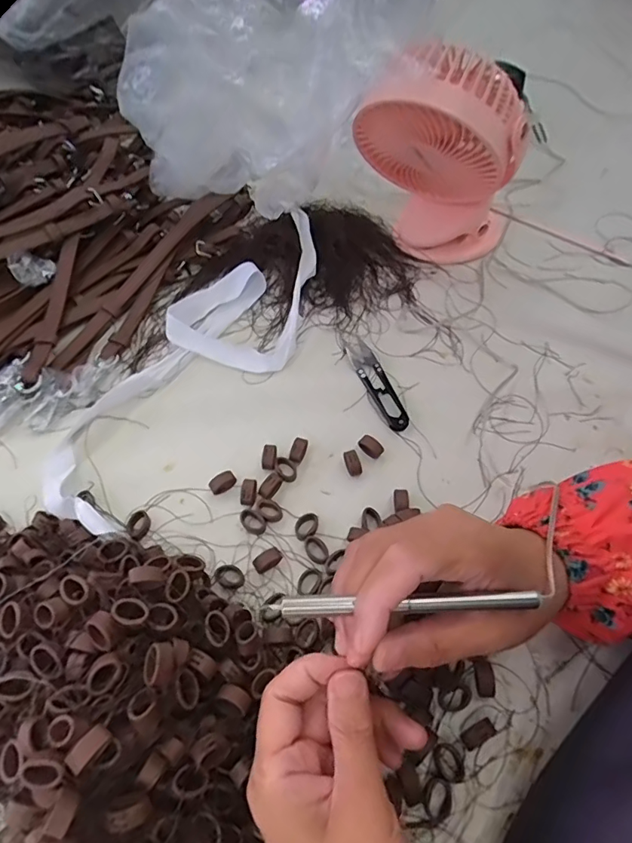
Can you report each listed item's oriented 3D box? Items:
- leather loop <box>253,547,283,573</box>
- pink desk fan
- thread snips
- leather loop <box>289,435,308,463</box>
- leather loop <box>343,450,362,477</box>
[{"bbox_3d":[-0.035,0.102,0.363,0.021,0.011,0.011,-28,63,-14],"label":"leather loop"},{"bbox_3d":[0.117,-0.233,0.457,0.132,0.230,0.097,40,90,22],"label":"pink desk fan"},{"bbox_3d":[0.053,-0.039,0.451,0.022,0.006,0.111,-22,62,-11],"label":"thread snips"},{"bbox_3d":[-0.014,0.023,0.413,0.011,0.011,0.024,14,61,9],"label":"leather loop"},{"bbox_3d":[0.030,0.034,0.406,0.011,0.013,0.020,-12,60,-5],"label":"leather loop"}]

